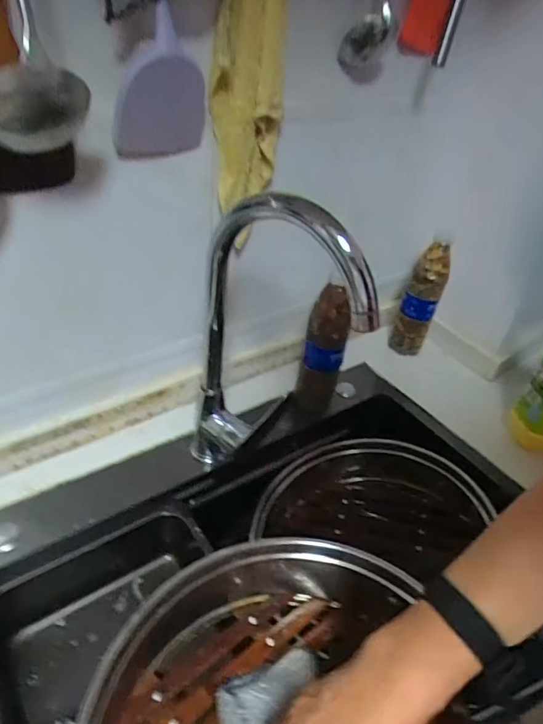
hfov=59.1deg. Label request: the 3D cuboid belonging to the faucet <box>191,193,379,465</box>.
[{"bbox_3d":[-0.010,0.013,0.513,0.203,0.369,0.044,31,43,27],"label":"faucet"}]

